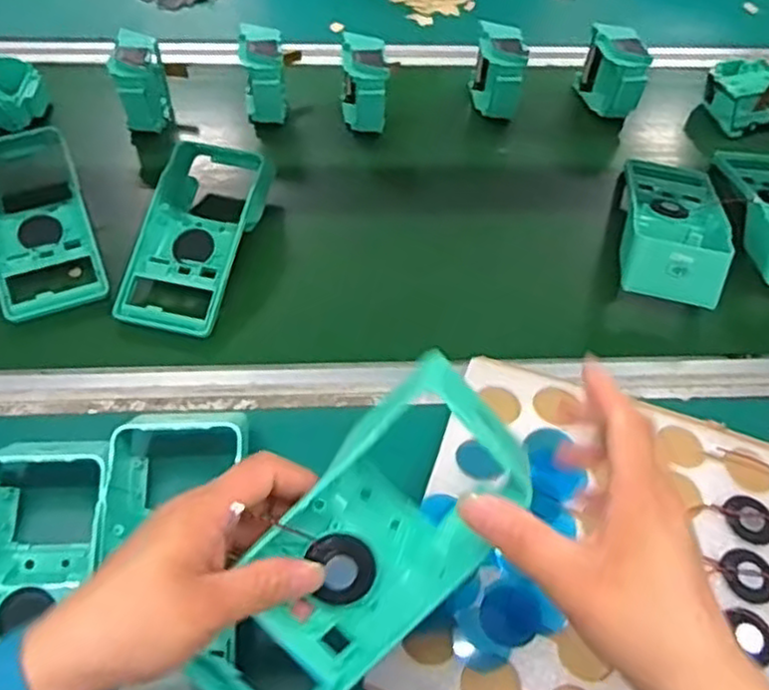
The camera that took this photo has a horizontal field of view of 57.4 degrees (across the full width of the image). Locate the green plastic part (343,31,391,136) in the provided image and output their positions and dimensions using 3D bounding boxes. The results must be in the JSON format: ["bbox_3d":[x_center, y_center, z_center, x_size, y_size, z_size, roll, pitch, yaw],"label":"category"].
[{"bbox_3d":[-0.021,-0.258,0.700,0.042,0.073,0.075,-2,53,-7],"label":"green plastic part"}]

